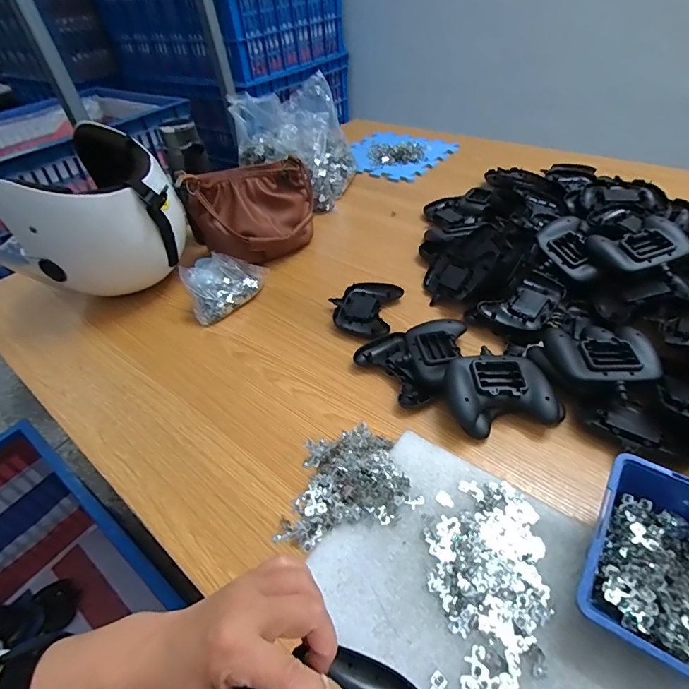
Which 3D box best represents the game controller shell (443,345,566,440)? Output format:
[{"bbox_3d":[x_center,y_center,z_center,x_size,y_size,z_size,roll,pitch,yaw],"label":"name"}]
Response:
[{"bbox_3d":[0.181,0.053,0.481,0.126,0.044,0.100,-10,44,-3],"label":"game controller shell"}]

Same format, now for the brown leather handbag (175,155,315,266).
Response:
[{"bbox_3d":[-0.164,-0.235,0.753,0.228,0.158,0.120,-13,44,-5],"label":"brown leather handbag"}]

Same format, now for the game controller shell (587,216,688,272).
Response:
[{"bbox_3d":[0.418,-0.141,0.569,0.114,0.023,0.081,-19,45,-13],"label":"game controller shell"}]

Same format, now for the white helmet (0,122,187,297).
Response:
[{"bbox_3d":[-0.420,-0.202,0.658,0.253,0.214,0.271,-34,50,-26],"label":"white helmet"}]

